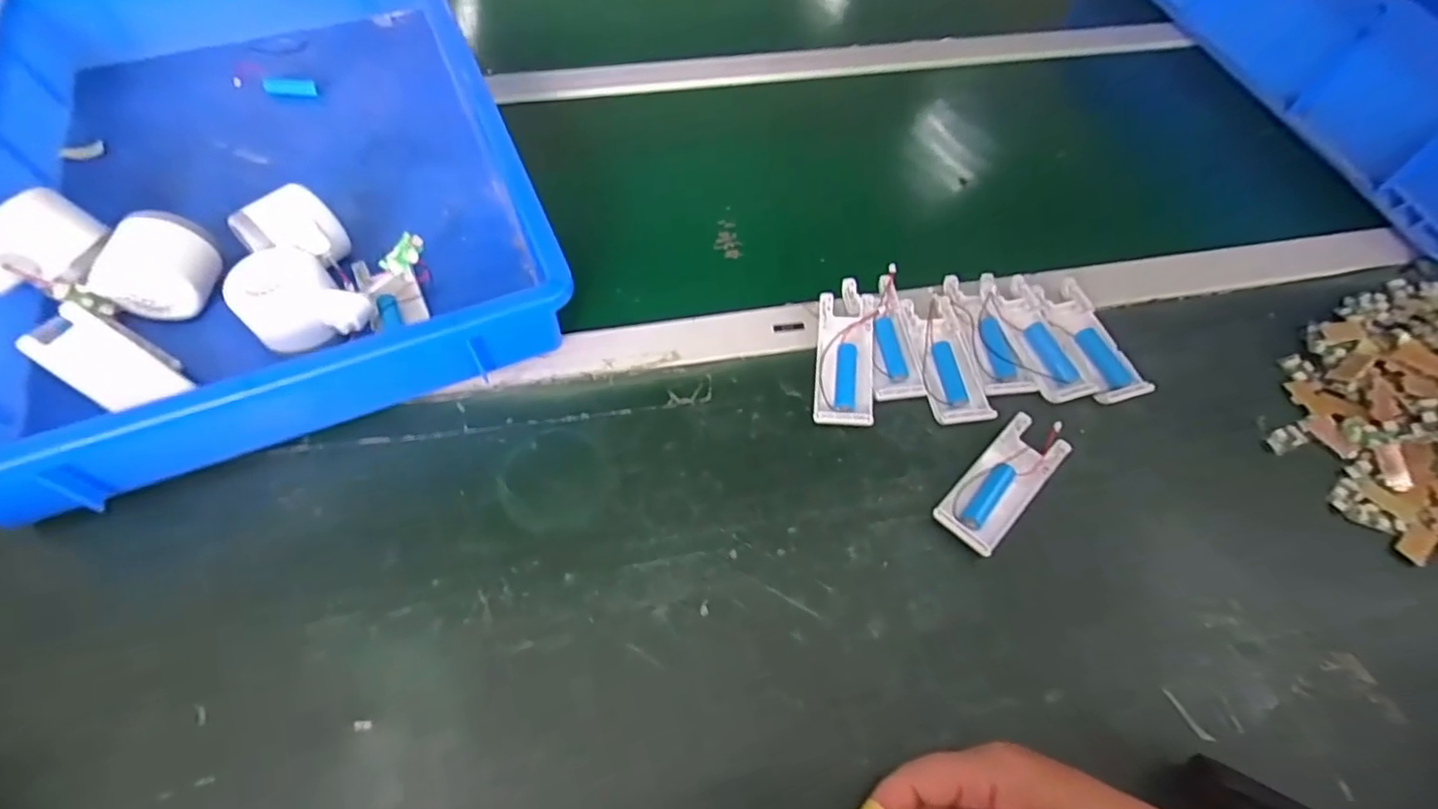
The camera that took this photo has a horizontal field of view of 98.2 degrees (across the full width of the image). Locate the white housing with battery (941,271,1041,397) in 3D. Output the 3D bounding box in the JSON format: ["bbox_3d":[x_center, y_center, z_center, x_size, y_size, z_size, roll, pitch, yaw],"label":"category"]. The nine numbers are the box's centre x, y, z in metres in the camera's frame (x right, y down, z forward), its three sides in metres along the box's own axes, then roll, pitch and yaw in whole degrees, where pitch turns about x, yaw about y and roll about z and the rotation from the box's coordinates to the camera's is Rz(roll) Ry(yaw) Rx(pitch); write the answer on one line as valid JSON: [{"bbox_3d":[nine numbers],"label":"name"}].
[{"bbox_3d":[0.201,-0.059,0.459,0.039,0.020,0.104,-9,59,-8],"label":"white housing with battery"}]

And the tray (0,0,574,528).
[{"bbox_3d":[-0.373,-0.207,0.506,0.363,0.079,0.562,-21,61,-14],"label":"tray"}]

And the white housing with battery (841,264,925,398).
[{"bbox_3d":[0.123,-0.055,0.457,0.041,0.014,0.108,-5,58,-5],"label":"white housing with battery"}]

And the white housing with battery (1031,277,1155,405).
[{"bbox_3d":[0.274,-0.047,0.465,0.039,0.019,0.103,-15,60,-11],"label":"white housing with battery"}]

